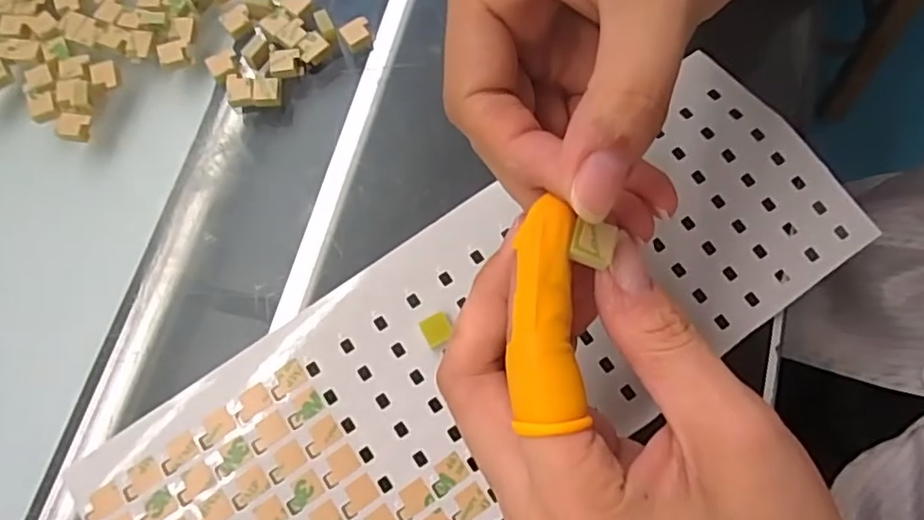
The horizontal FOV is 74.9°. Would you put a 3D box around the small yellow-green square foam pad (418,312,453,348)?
[{"bbox_3d":[-0.009,0.025,0.218,0.010,0.006,0.011,-27,74,-7],"label":"small yellow-green square foam pad"}]

